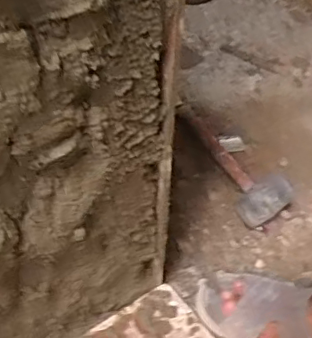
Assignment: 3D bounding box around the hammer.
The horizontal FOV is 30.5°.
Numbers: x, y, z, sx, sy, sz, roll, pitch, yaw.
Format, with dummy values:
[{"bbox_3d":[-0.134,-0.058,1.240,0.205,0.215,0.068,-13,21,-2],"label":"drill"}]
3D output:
[{"bbox_3d":[0.137,-0.031,1.032,0.086,0.075,0.309,-13,51,-13],"label":"hammer"}]

